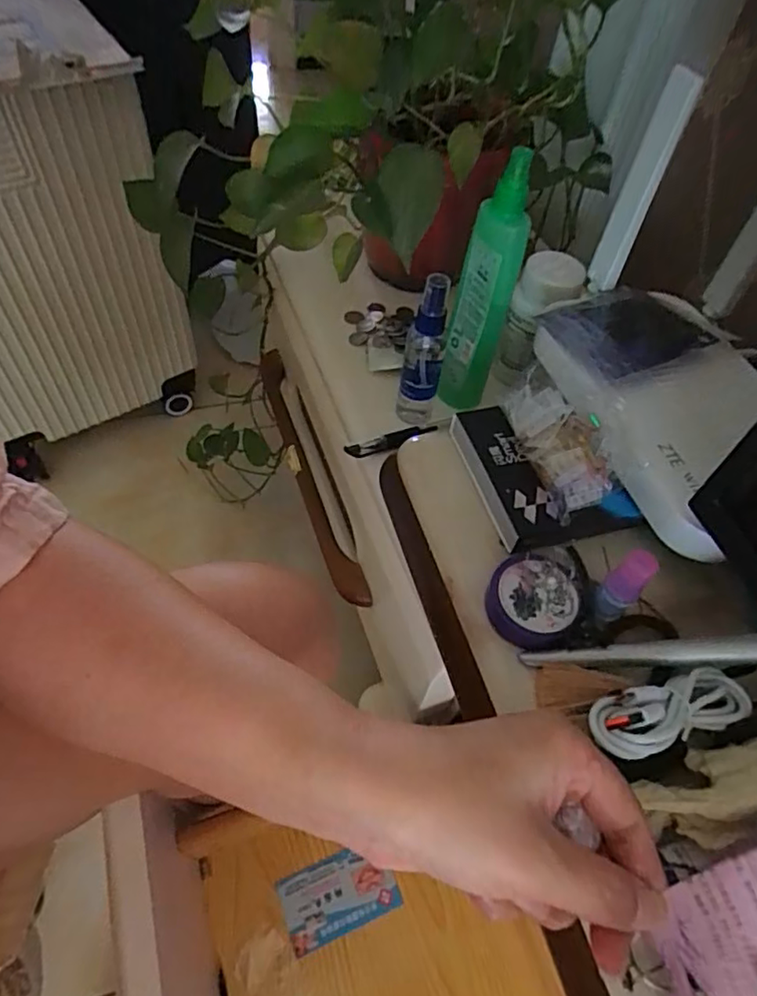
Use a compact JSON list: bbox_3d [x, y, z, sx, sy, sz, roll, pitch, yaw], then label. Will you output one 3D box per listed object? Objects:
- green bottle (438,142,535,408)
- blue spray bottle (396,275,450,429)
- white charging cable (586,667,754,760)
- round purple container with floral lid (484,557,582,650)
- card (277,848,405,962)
[{"bbox_3d":[0.082,-0.158,0.463,0.044,0.186,0.052,15,54,5],"label":"green bottle"},{"bbox_3d":[0.036,-0.113,0.475,0.031,0.136,0.029,12,54,3],"label":"blue spray bottle"},{"bbox_3d":[0.137,0.098,0.272,0.087,0.017,0.029,-3,53,-23],"label":"white charging cable"},{"bbox_3d":[0.087,0.059,0.333,0.048,0.020,0.050,3,54,-4],"label":"round purple container with floral lid"},{"bbox_3d":[-0.032,0.322,0.477,0.090,0.004,0.052,-18,62,-14],"label":"card"}]

